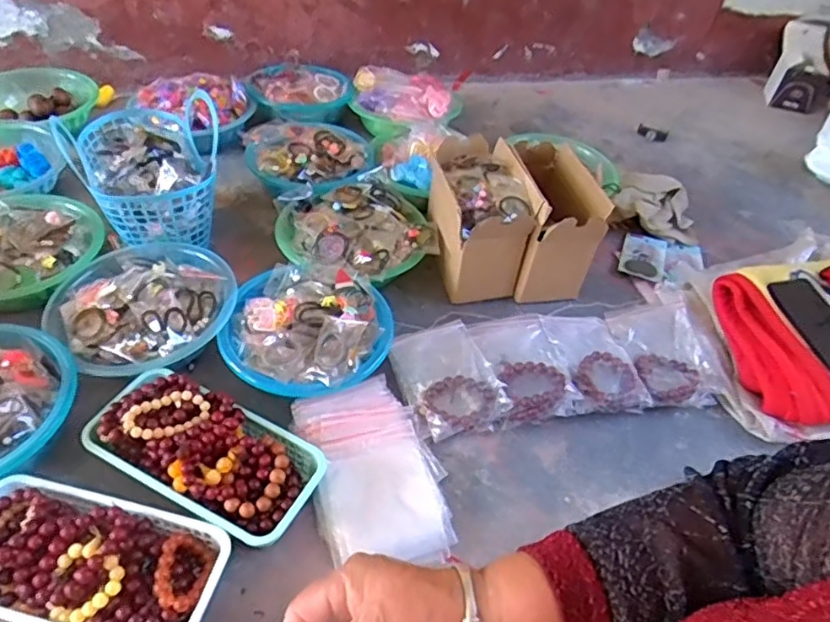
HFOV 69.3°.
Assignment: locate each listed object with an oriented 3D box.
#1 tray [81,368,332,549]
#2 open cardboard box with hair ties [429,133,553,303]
[{"bbox_3d":[-0.238,0.158,0.688,0.257,0.079,0.130,23,47,15],"label":"tray"},{"bbox_3d":[0.096,-0.154,0.971,0.130,0.169,0.222,-5,46,-13],"label":"open cardboard box with hair ties"}]

